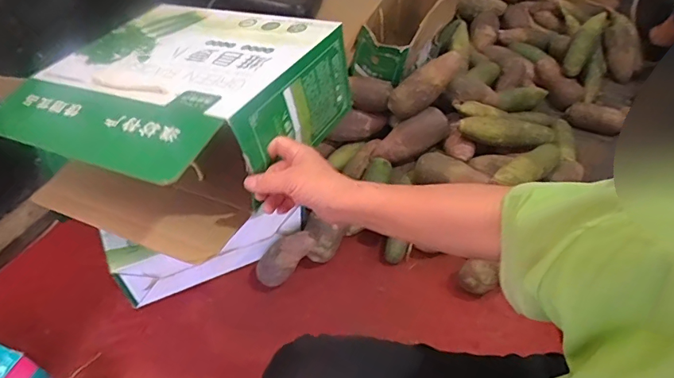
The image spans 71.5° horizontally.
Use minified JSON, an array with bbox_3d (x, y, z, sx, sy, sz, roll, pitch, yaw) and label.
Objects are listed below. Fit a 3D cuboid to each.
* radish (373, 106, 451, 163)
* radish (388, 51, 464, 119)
[{"bbox_3d":[0.158,-0.109,0.988,0.169,0.061,0.058,-30,57,-4],"label":"radish"},{"bbox_3d":[0.184,-0.217,0.970,0.175,0.064,0.059,-39,56,11],"label":"radish"}]

